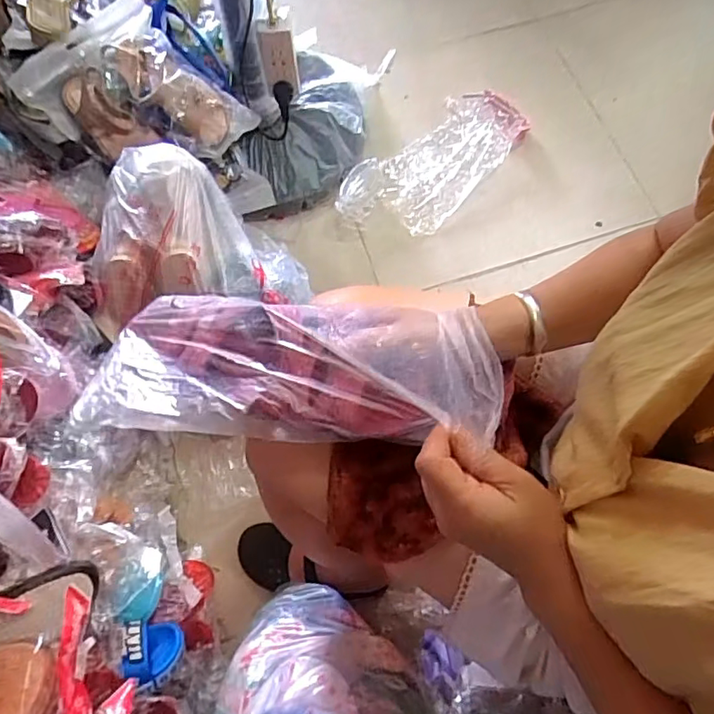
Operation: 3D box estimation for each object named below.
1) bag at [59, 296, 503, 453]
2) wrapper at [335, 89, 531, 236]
[{"bbox_3d":[-0.063,0.010,0.461,0.352,0.055,0.144,1,68,20],"label":"bag"},{"bbox_3d":[0.170,-0.413,1.173,0.202,0.046,0.464,41,75,15],"label":"wrapper"}]

